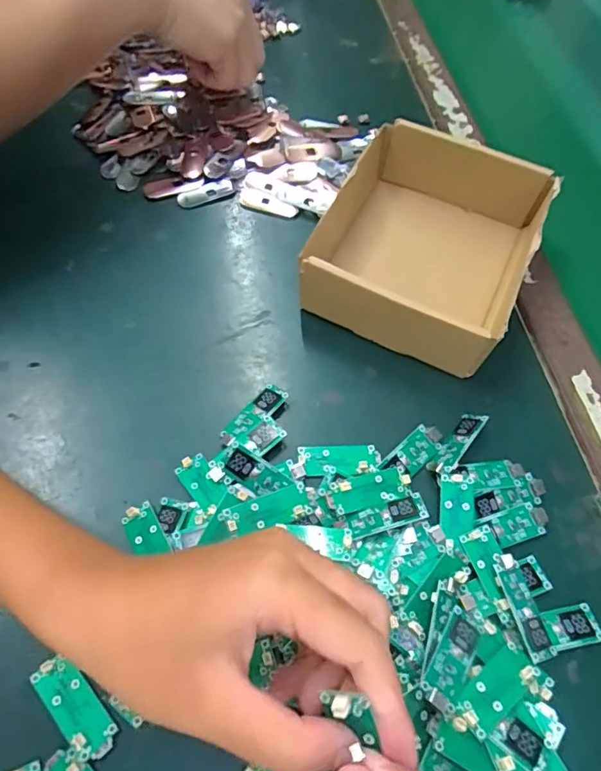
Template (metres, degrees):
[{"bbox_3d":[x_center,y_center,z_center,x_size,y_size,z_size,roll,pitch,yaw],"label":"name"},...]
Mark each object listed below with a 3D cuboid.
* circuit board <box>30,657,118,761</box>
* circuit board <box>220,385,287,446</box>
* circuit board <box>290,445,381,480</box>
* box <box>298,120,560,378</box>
[{"bbox_3d":[-0.110,0.156,0.243,0.049,0.004,0.019,40,67,18],"label":"circuit board"},{"bbox_3d":[-0.030,0.020,0.321,0.017,0.004,0.049,31,68,31],"label":"circuit board"},{"bbox_3d":[0.022,0.046,0.308,0.053,0.009,0.022,0,61,-2],"label":"circuit board"},{"bbox_3d":[0.090,-0.104,0.366,0.131,0.056,0.158,24,63,11],"label":"box"}]

